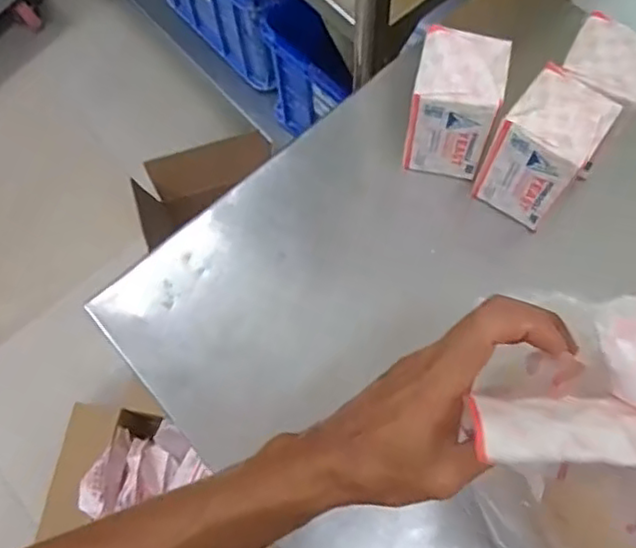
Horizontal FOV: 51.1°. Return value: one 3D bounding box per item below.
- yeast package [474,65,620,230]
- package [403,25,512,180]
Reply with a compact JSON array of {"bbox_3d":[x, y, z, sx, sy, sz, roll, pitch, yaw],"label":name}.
[{"bbox_3d":[0.185,-0.097,0.549,0.072,0.127,0.075,37,76,14],"label":"yeast package"},{"bbox_3d":[0.117,-0.138,0.565,0.072,0.126,0.071,12,71,7],"label":"package"}]

